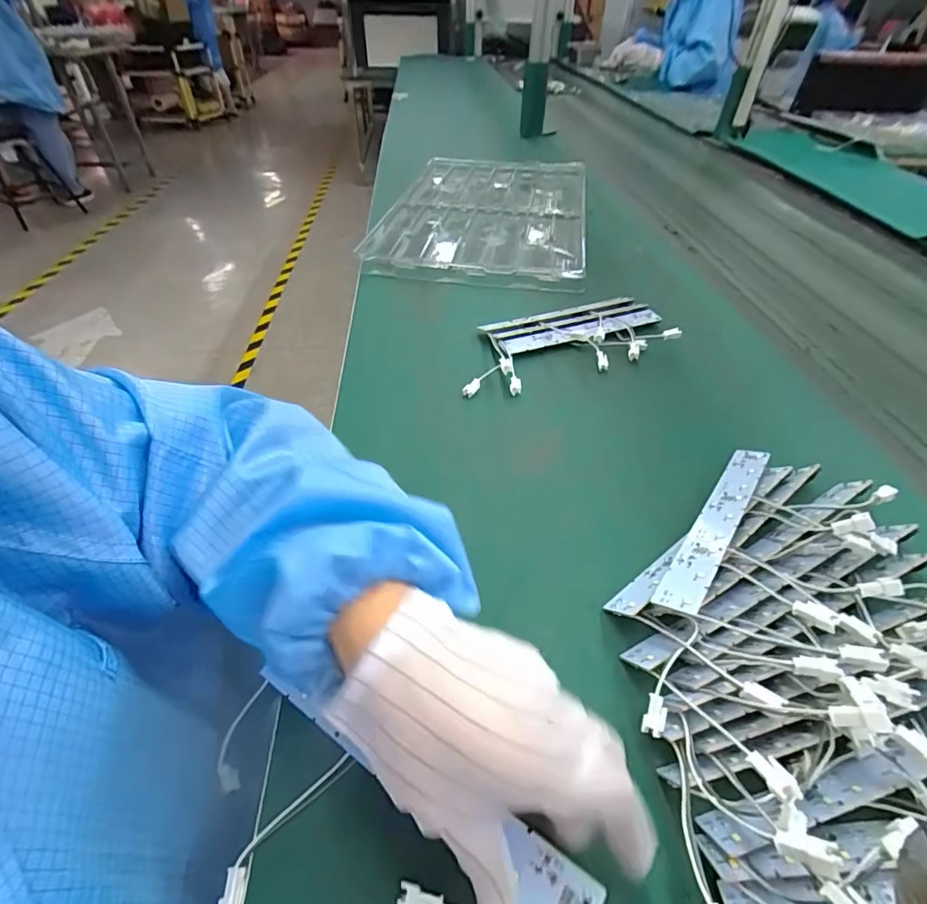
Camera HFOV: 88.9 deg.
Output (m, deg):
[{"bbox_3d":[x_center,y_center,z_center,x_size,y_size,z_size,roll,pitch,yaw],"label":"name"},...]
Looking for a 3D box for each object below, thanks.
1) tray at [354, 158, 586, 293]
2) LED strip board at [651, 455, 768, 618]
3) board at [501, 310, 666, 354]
[{"bbox_3d":[0.043,-0.408,0.807,0.318,0.031,0.531,8,45,6],"label":"tray"},{"bbox_3d":[0.176,0.045,0.324,0.026,0.005,0.188,12,35,40],"label":"LED strip board"},{"bbox_3d":[0.134,-0.136,0.528,0.188,0.009,0.026,-14,46,-14],"label":"board"}]

